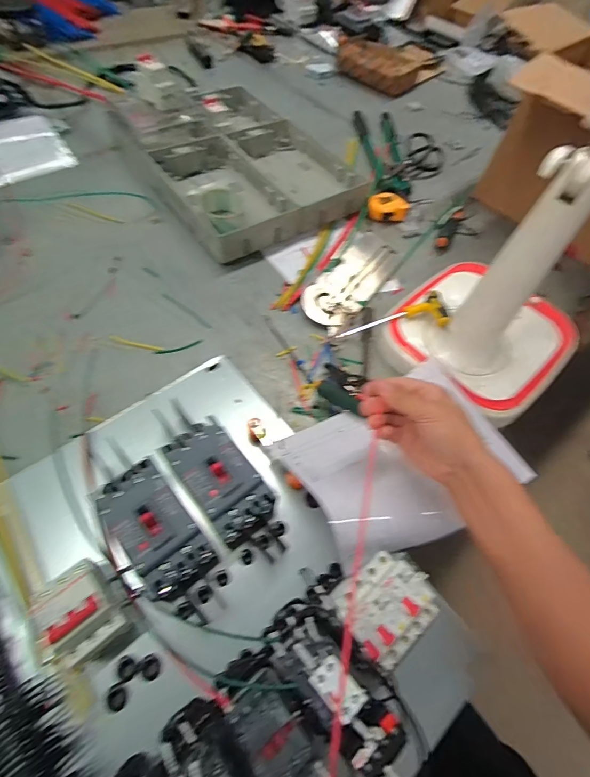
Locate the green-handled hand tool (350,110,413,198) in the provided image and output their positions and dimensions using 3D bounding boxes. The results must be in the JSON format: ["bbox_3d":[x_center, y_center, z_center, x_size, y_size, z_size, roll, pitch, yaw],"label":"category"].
[{"bbox_3d":[0.216,-0.581,0.939,0.098,0.027,0.375,0,59,-6],"label":"green-handled hand tool"}]

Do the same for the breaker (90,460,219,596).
[{"bbox_3d":[-0.151,0.151,0.418,0.079,0.065,0.135,-35,68,-24],"label":"breaker"}]

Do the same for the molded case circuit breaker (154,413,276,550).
[{"bbox_3d":[-0.090,0.108,0.455,0.078,0.064,0.134,-35,69,-24],"label":"molded case circuit breaker"}]

